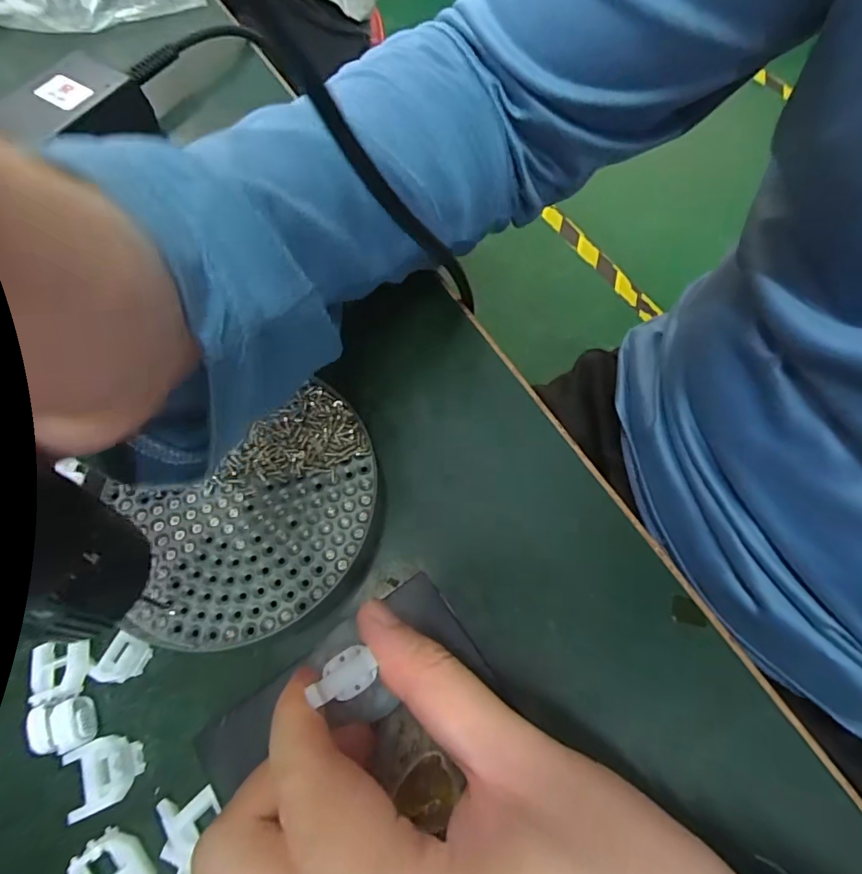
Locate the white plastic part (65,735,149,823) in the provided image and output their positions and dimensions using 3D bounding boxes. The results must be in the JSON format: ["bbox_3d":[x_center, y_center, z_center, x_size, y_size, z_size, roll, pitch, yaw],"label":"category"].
[{"bbox_3d":[-0.112,0.114,0.174,0.024,0.010,0.021,-24,67,-7],"label":"white plastic part"}]

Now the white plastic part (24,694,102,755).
[{"bbox_3d":[-0.128,0.100,0.178,0.017,0.012,0.016,-18,66,-5],"label":"white plastic part"}]

